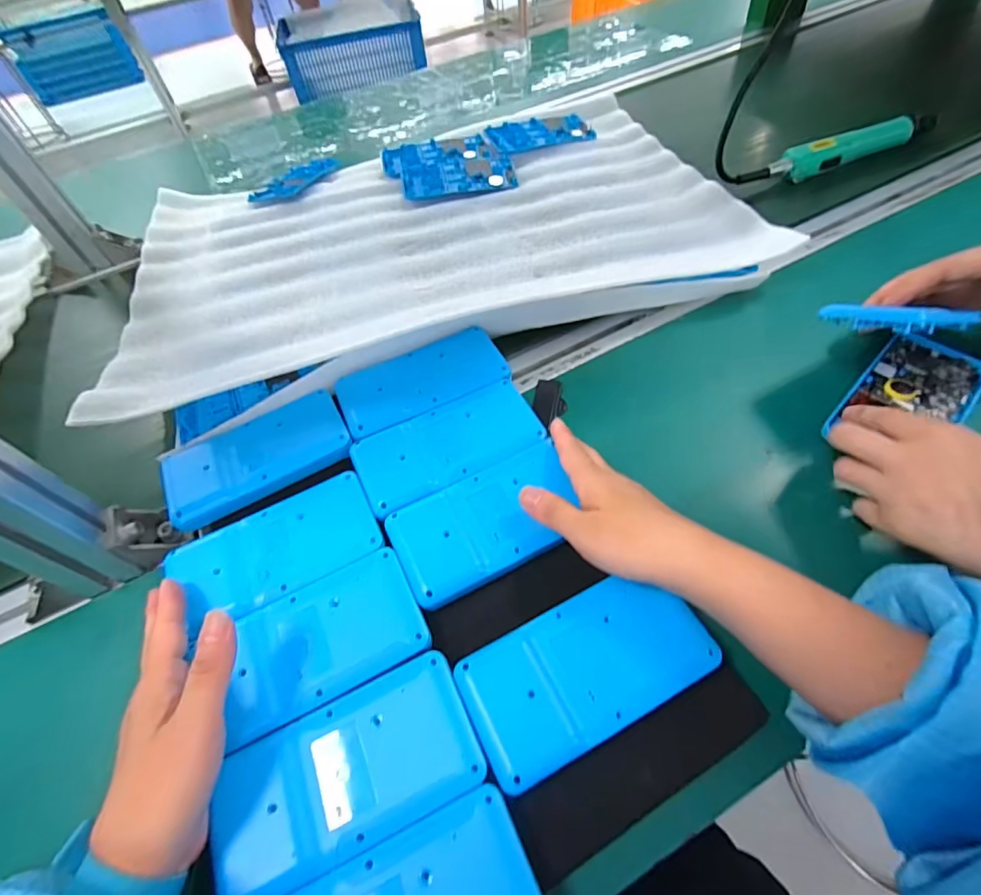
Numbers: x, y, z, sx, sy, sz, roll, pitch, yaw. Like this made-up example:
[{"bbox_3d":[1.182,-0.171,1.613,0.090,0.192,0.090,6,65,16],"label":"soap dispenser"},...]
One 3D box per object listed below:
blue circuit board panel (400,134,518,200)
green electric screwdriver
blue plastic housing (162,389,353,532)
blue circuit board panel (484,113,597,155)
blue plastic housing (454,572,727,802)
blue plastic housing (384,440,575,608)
[{"bbox_3d":[-0.044,-0.353,0.619,0.134,0.009,0.136,-11,54,-2],"label":"blue circuit board panel"},{"bbox_3d":[0.430,-0.358,0.586,0.216,0.033,0.039,-21,55,-9],"label":"green electric screwdriver"},{"bbox_3d":[-0.179,0.005,0.382,0.135,0.014,0.070,-28,57,-13],"label":"blue plastic housing"},{"bbox_3d":[0.067,-0.411,0.645,0.137,0.011,0.067,-17,55,-6],"label":"blue circuit board panel"},{"bbox_3d":[0.053,0.121,0.277,0.133,0.010,0.071,-25,56,-12],"label":"blue plastic housing"},{"bbox_3d":[-0.002,0.048,0.330,0.123,0.011,0.072,-23,58,-14],"label":"blue plastic housing"}]

